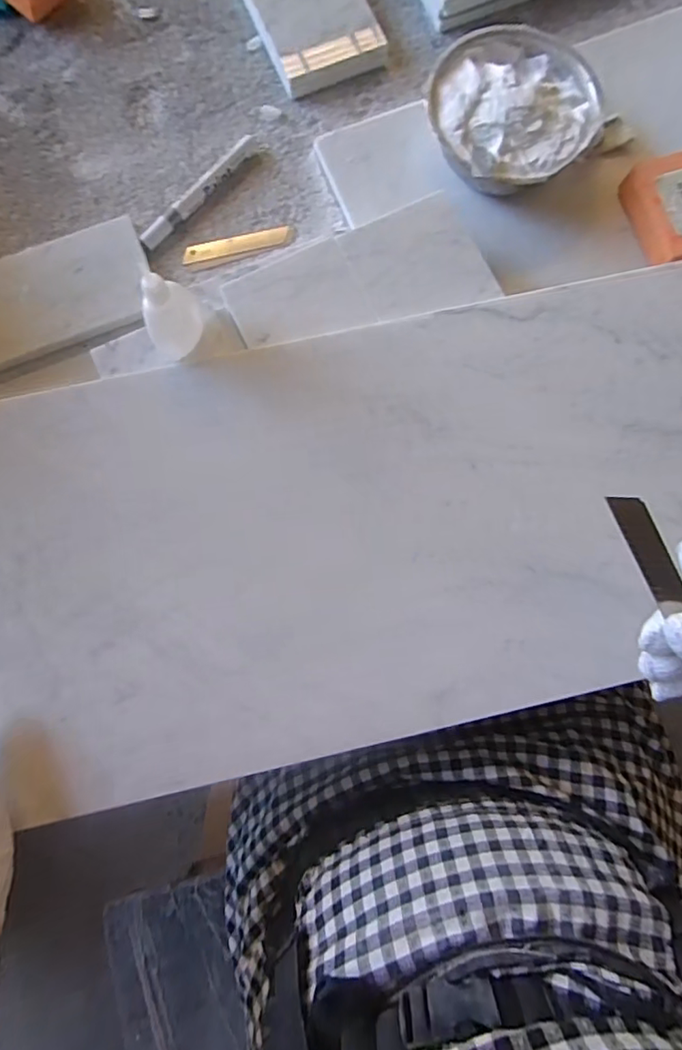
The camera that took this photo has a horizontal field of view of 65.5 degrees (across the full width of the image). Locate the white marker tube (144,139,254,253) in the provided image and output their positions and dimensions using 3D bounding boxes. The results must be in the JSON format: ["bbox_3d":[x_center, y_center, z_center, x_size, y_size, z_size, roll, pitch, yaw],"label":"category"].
[{"bbox_3d":[-0.131,-0.310,0.492,0.018,0.015,0.145,40,82,3],"label":"white marker tube"}]

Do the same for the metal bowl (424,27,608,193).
[{"bbox_3d":[0.147,-0.353,0.465,0.144,0.059,0.138,0,82,-3],"label":"metal bowl"}]

